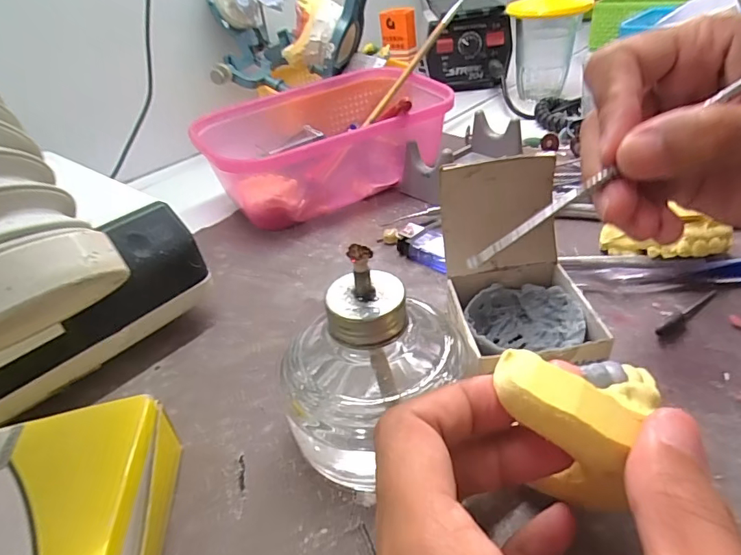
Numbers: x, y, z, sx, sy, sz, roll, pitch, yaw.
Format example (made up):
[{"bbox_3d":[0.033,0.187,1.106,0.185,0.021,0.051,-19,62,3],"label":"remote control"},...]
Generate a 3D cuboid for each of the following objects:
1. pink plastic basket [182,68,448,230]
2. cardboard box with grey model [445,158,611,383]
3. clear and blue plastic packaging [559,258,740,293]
[{"bbox_3d":[-0.031,-0.108,0.383,0.192,0.069,0.116,-25,39,-23],"label":"pink plastic basket"},{"bbox_3d":[0.063,0.002,0.204,0.056,0.081,0.073,-6,36,3],"label":"cardboard box with grey model"},{"bbox_3d":[0.176,-0.003,0.252,0.134,0.014,0.015,-4,36,5],"label":"clear and blue plastic packaging"}]

